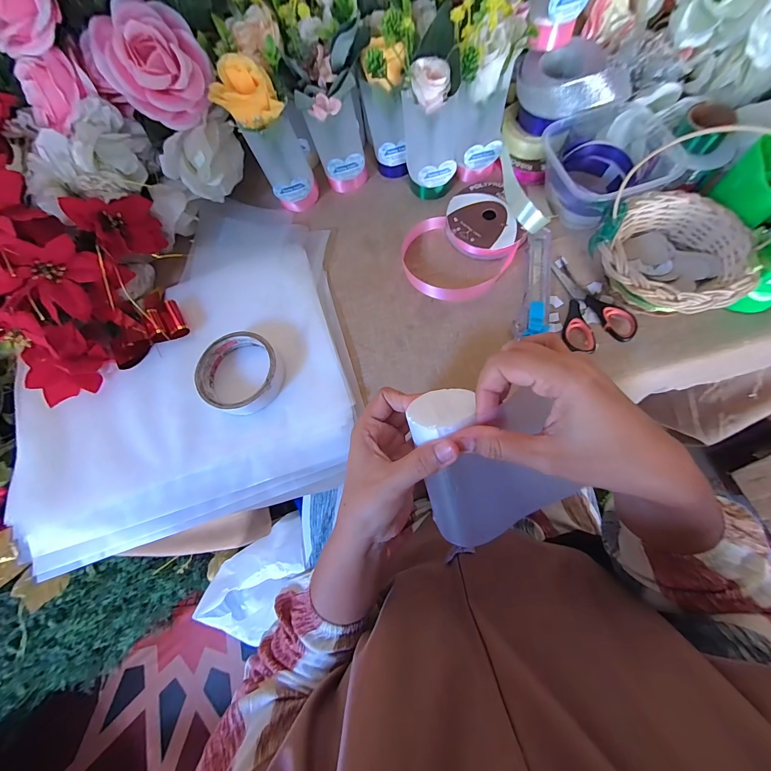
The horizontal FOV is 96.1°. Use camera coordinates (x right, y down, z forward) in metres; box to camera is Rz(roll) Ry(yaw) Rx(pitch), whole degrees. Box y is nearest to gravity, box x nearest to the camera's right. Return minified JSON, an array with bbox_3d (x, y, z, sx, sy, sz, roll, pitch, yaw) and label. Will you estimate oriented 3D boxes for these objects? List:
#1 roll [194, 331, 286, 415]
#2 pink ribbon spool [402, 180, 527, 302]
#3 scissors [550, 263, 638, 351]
[{"bbox_3d":[-0.155,-0.015,0.368,0.088,0.025,0.084,-1,71,4],"label":"roll"},{"bbox_3d":[0.092,-0.164,0.399,0.148,0.031,0.117,-34,72,-7],"label":"pink ribbon spool"},{"bbox_3d":[0.214,-0.088,0.366,0.068,0.012,0.105,-12,71,0],"label":"scissors"}]

